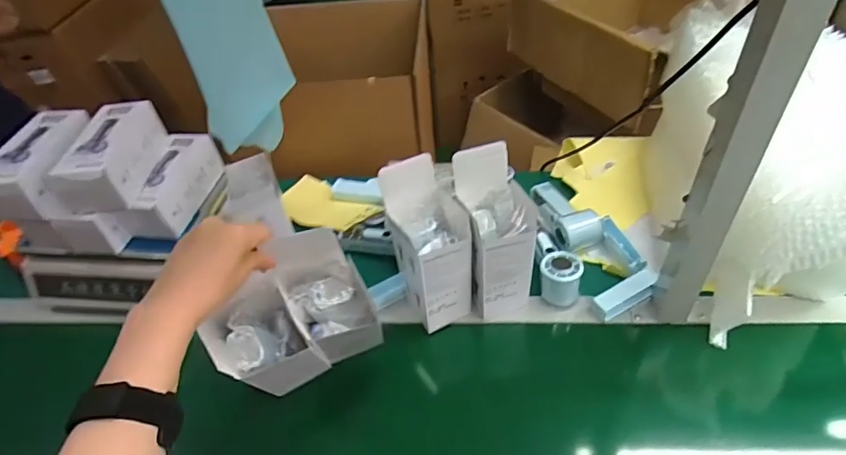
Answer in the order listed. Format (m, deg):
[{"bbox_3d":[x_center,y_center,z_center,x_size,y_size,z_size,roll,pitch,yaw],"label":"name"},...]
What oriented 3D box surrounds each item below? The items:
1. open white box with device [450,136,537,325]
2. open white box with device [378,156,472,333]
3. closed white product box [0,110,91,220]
[{"bbox_3d":[0.096,0.014,0.671,0.087,0.238,0.080,-13,46,-5],"label":"open white box with device"},{"bbox_3d":[0.010,0.025,0.665,0.087,0.230,0.086,-22,47,-14],"label":"open white box with device"},{"bbox_3d":[-0.536,-0.096,0.712,0.078,0.071,0.189,-6,45,1],"label":"closed white product box"}]

